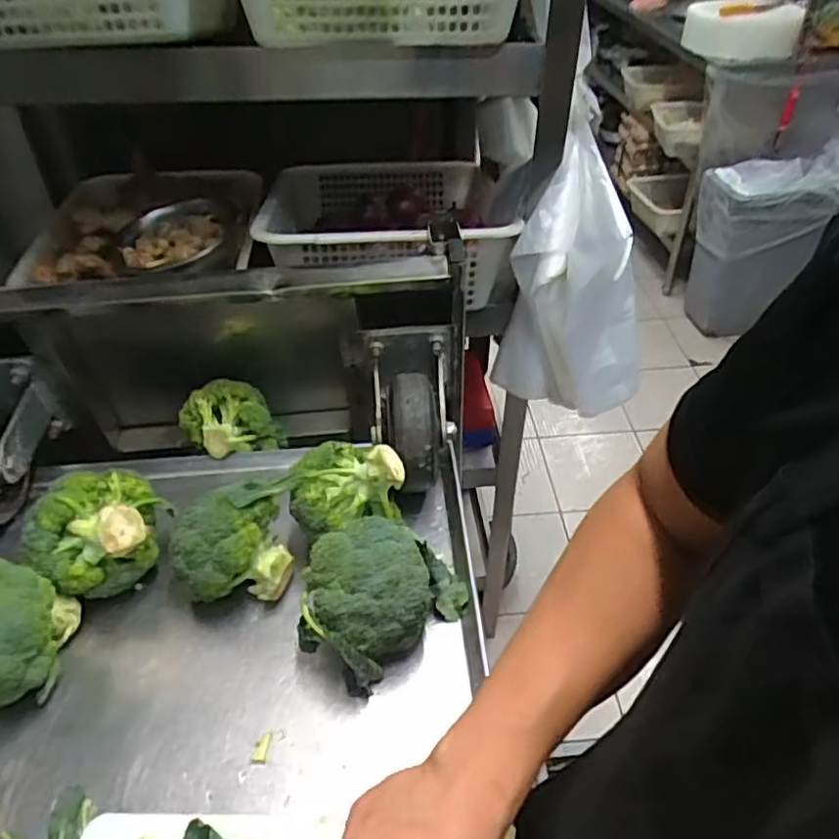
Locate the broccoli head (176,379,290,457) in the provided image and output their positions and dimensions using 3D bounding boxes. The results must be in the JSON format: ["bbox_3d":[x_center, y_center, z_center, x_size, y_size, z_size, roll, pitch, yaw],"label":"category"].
[{"bbox_3d":[-0.222,0.000,0.773,0.106,0.082,0.076,-19,44,-19],"label":"broccoli head"}]

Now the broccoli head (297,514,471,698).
[{"bbox_3d":[-0.036,0.152,0.584,0.100,0.101,0.148,32,52,32],"label":"broccoli head"}]

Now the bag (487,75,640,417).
[{"bbox_3d":[0.213,-0.179,0.850,0.172,0.352,0.117,24,48,27],"label":"bag"}]

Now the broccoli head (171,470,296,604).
[{"bbox_3d":[-0.172,0.121,0.613,0.106,0.111,0.092,-1,41,1],"label":"broccoli head"}]

